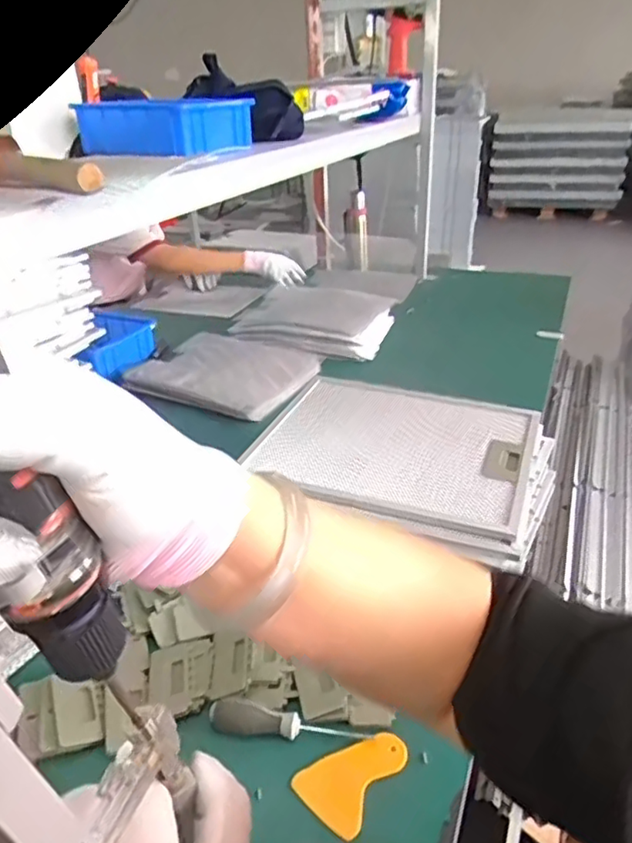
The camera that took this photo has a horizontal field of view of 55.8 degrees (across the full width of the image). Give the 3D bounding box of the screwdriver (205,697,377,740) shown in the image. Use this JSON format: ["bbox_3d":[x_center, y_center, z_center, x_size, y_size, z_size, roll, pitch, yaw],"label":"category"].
[{"bbox_3d":[-0.027,0.289,0.575,0.155,0.019,0.022,3,31,9],"label":"screwdriver"}]

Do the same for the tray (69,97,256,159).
[{"bbox_3d":[-0.235,-0.466,0.938,0.229,0.069,0.151,12,33,23],"label":"tray"}]

